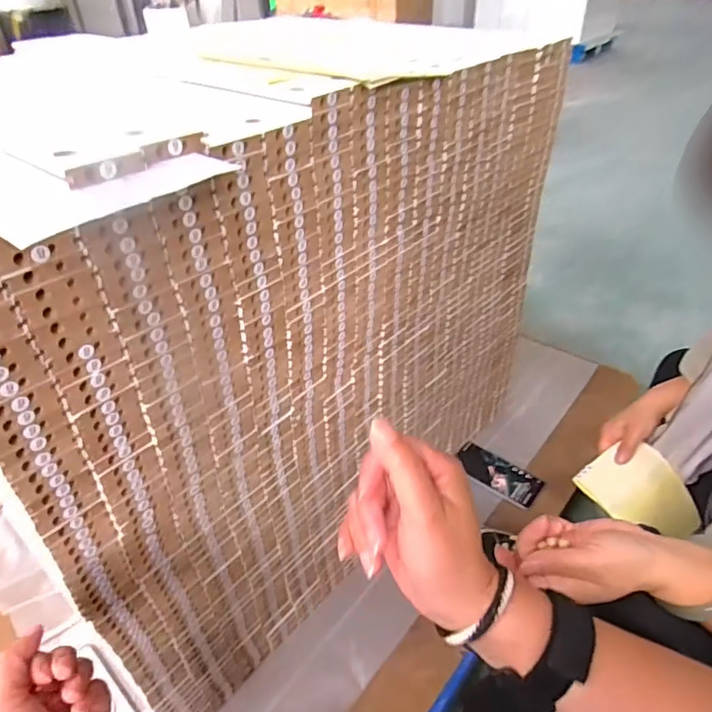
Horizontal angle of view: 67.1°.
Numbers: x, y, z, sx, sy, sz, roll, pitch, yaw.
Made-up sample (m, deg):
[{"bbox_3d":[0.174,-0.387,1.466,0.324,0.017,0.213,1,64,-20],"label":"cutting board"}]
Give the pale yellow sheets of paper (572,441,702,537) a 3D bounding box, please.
[{"bbox_3d":[0.403,0.194,0.774,0.159,0.077,0.096,-4,38,-2],"label":"pale yellow sheets of paper"}]

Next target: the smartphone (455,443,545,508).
[{"bbox_3d":[0.261,0.220,1.003,0.080,0.015,0.163,-33,47,-33],"label":"smartphone"}]

